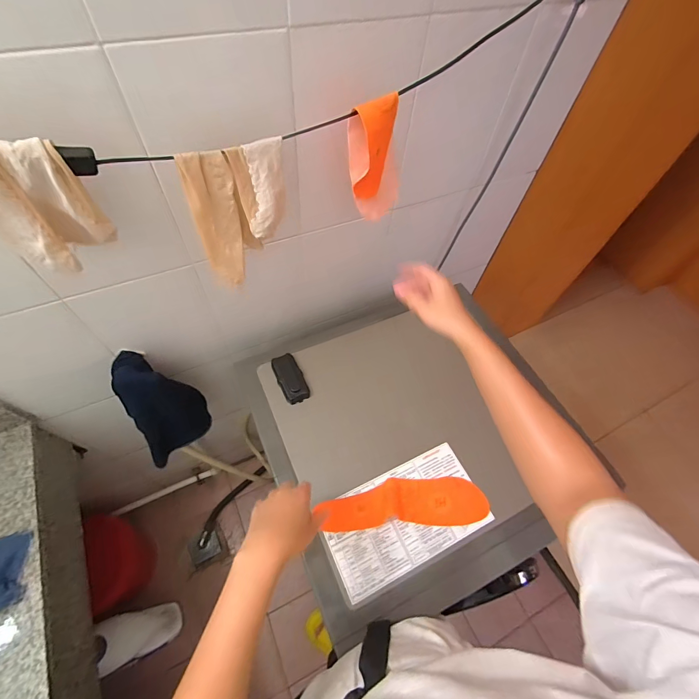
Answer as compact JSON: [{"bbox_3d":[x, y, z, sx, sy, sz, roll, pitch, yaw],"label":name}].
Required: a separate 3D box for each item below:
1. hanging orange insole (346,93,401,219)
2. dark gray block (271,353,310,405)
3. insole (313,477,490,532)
[{"bbox_3d":[0.040,-0.278,0.528,0.040,0.176,0.084,41,63,20],"label":"hanging orange insole"},{"bbox_3d":[-0.123,0.056,0.728,0.052,0.022,0.111,-18,61,-15],"label":"dark gray block"},{"bbox_3d":[0.102,0.272,0.624,0.280,0.010,0.077,-3,61,-6],"label":"insole"}]

